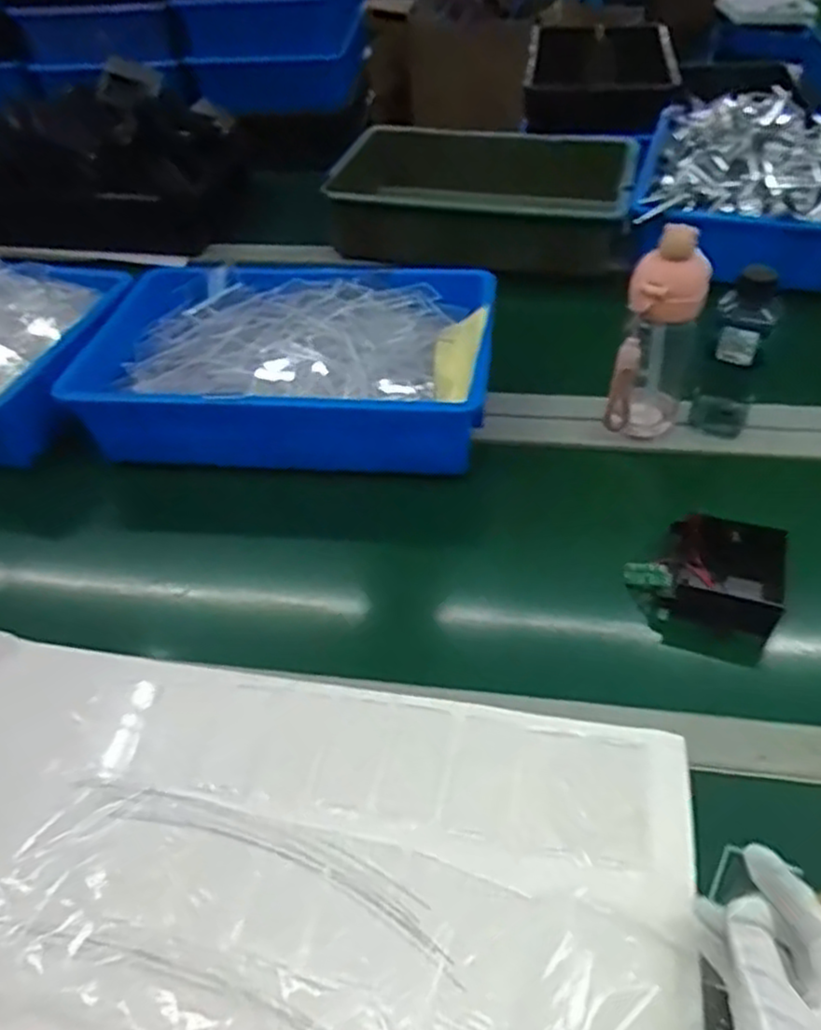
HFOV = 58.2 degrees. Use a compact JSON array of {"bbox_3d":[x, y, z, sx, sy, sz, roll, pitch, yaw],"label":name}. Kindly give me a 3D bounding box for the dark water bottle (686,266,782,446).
[{"bbox_3d":[0.308,-0.152,0.703,0.056,0.161,0.059,16,48,18],"label":"dark water bottle"}]

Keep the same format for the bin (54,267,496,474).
[{"bbox_3d":[-0.122,-0.163,0.789,0.409,0.103,0.280,4,47,9],"label":"bin"}]

